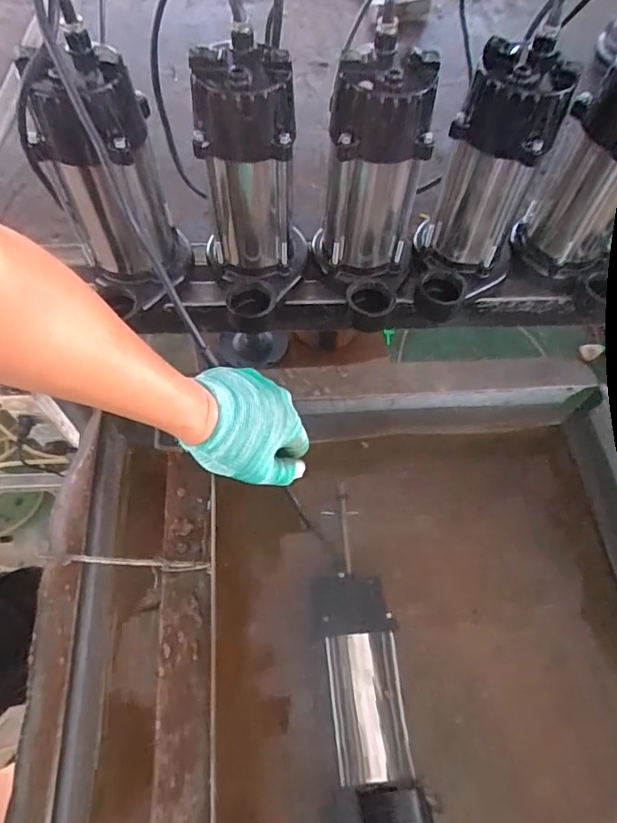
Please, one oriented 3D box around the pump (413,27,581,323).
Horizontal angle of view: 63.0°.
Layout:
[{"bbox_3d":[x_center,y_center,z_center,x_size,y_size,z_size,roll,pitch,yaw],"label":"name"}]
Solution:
[{"bbox_3d":[0.176,-0.219,0.525,0.097,0.247,0.127,20,62,10],"label":"pump"}]

